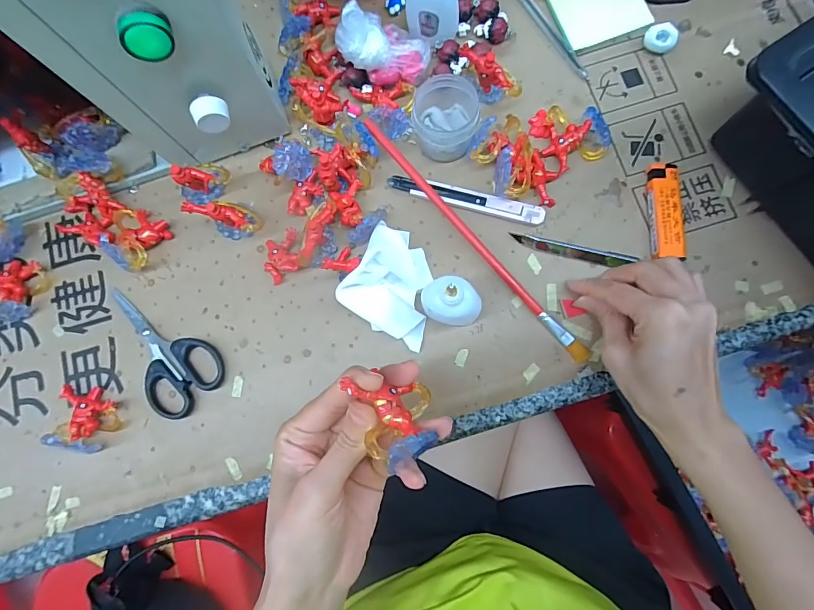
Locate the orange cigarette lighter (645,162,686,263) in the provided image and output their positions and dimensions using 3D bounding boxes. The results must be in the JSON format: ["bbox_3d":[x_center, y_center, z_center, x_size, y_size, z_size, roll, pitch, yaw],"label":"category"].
[{"bbox_3d":[0.208,-0.076,0.344,0.022,0.017,0.077,0,81,3],"label":"orange cigarette lighter"}]

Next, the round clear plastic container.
[{"bbox_3d":[0.033,-0.158,0.355,0.052,0.038,0.061,6,81,4],"label":"round clear plastic container"}]

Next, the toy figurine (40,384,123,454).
[{"bbox_3d":[-0.265,0.089,0.340,0.058,0.031,0.042,28,84,7],"label":"toy figurine"}]

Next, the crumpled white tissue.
[{"bbox_3d":[-0.007,-0.017,0.333,0.071,0.046,0.077,29,84,7],"label":"crumpled white tissue"}]

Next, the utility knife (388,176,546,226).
[{"bbox_3d":[0.049,-0.088,0.360,0.132,0.013,0.017,14,82,5],"label":"utility knife"}]

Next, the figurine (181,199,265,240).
[{"bbox_3d":[-0.146,-0.072,0.351,0.050,0.049,0.026,21,83,6],"label":"figurine"}]

